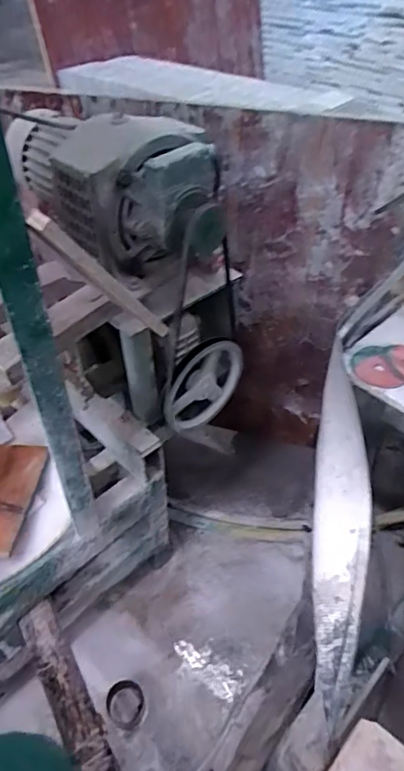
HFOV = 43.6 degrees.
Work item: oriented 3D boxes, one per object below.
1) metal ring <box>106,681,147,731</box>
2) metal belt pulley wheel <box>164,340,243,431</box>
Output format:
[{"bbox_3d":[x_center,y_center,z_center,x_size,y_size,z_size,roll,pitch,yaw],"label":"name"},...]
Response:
[{"bbox_3d":[-0.168,0.713,1.124,0.083,0.016,0.098,-23,49,-20],"label":"metal ring"},{"bbox_3d":[0.004,0.002,1.005,0.194,0.198,0.022,-33,53,-28],"label":"metal belt pulley wheel"}]

